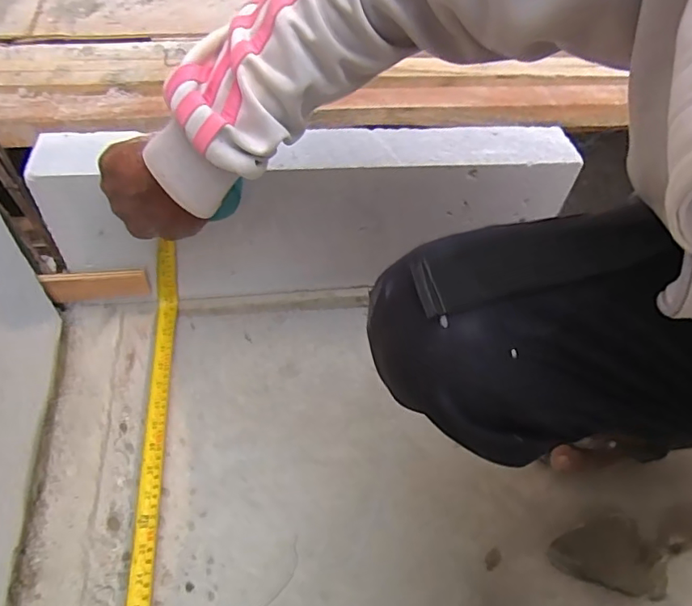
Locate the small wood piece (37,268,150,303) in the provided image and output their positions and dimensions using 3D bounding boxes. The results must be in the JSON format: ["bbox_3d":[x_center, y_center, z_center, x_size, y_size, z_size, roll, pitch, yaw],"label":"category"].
[{"bbox_3d":[-0.294,-0.021,0.606,0.110,0.050,0.013,-7,53,-11],"label":"small wood piece"}]

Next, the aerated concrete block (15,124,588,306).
[{"bbox_3d":[-0.033,-0.110,0.635,0.587,0.198,0.081,-5,53,-10],"label":"aerated concrete block"}]

